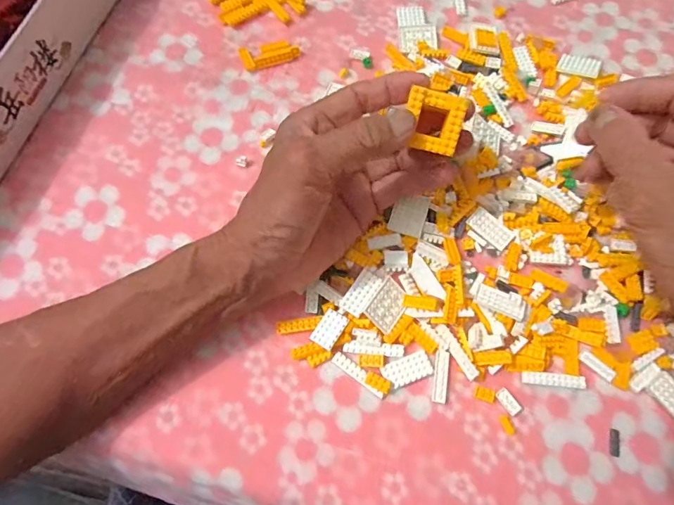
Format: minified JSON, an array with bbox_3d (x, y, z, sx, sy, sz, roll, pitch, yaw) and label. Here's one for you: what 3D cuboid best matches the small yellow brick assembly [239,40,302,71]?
[{"bbox_3d":[-0.057,-0.169,0.371,0.048,0.006,0.025,-19,71,-6],"label":"small yellow brick assembly"}]

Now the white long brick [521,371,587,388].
[{"bbox_3d":[0.139,0.082,0.281,0.040,0.004,0.008,5,70,2],"label":"white long brick"}]

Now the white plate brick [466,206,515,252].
[{"bbox_3d":[0.109,-0.017,0.312,0.032,0.005,0.017,40,75,14],"label":"white plate brick"}]

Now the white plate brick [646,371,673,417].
[{"bbox_3d":[0.210,0.089,0.276,0.018,0.004,0.024,-36,74,-12],"label":"white plate brick"}]

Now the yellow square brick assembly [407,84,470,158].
[{"bbox_3d":[0.055,-0.072,0.243,0.030,0.006,0.031,19,103,5],"label":"yellow square brick assembly"}]

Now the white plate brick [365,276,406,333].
[{"bbox_3d":[0.034,0.035,0.292,0.022,0.004,0.032,44,64,-9],"label":"white plate brick"}]

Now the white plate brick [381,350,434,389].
[{"bbox_3d":[0.045,0.075,0.280,0.031,0.004,0.016,-19,71,-7],"label":"white plate brick"}]

